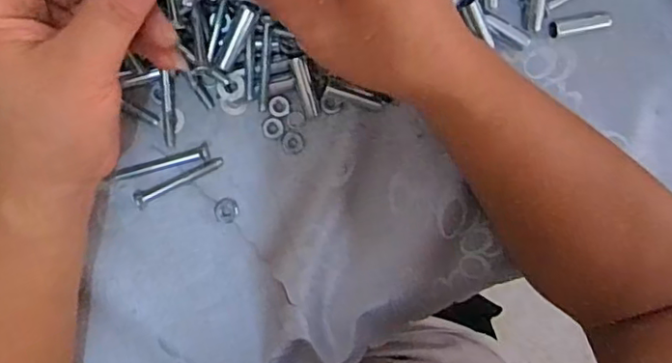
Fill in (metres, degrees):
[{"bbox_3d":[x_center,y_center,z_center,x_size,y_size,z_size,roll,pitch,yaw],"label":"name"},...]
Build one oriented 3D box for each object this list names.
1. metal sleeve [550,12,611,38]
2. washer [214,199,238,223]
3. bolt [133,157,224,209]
[{"bbox_3d":[0.160,-0.103,0.389,0.042,0.007,0.012,-12,94,-8],"label":"metal sleeve"},{"bbox_3d":[-0.068,0.018,0.368,0.014,0.004,0.016,0,92,-8],"label":"washer"},{"bbox_3d":[-0.095,0.000,0.362,0.056,0.007,0.009,-25,96,-7],"label":"bolt"}]

